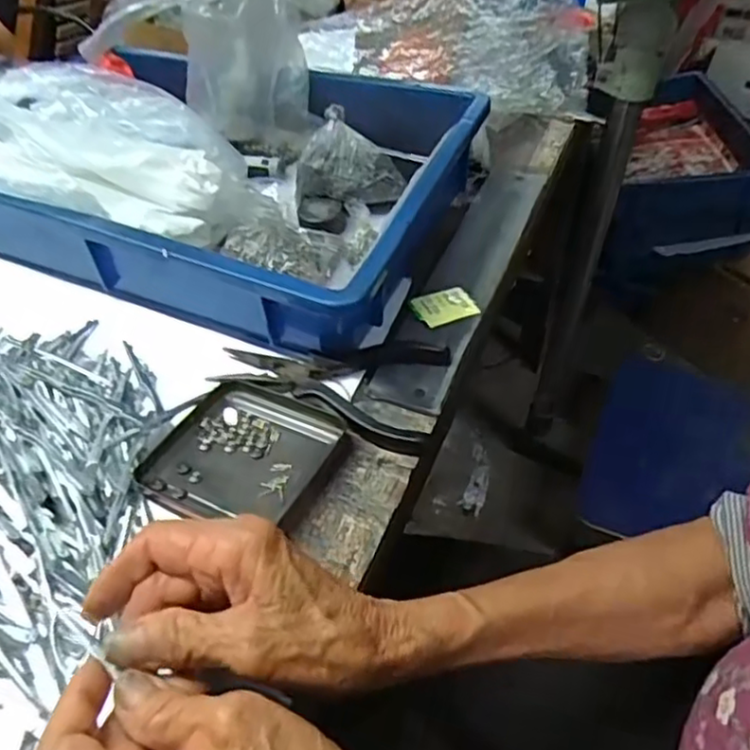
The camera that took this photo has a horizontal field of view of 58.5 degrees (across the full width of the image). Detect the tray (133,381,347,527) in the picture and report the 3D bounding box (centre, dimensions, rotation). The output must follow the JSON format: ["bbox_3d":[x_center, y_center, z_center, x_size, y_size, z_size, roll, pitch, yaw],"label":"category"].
[{"bbox_3d":[-0.081,0.046,0.404,0.096,0.009,0.096,20,48,19],"label":"tray"}]

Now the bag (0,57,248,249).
[{"bbox_3d":[-0.202,-0.164,0.494,0.204,0.083,0.078,14,41,-13],"label":"bag"}]

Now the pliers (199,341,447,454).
[{"bbox_3d":[-0.030,0.000,0.444,0.148,0.014,0.088,13,46,13],"label":"pliers"}]

